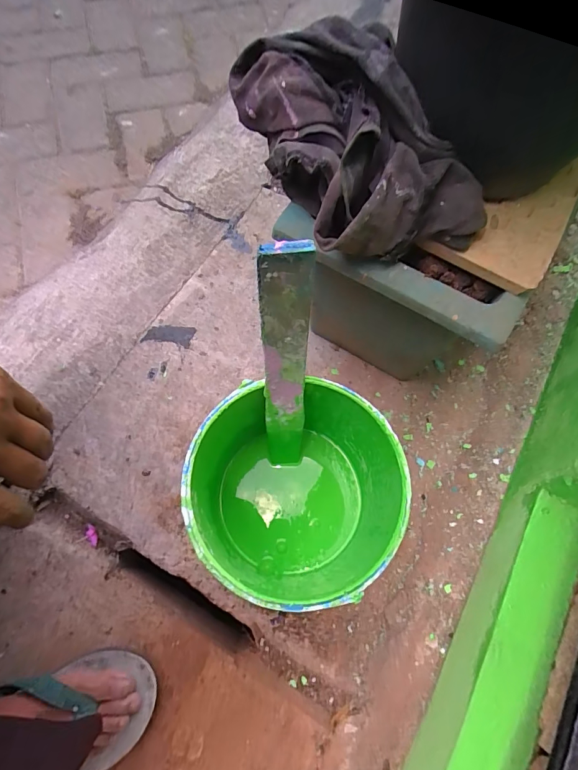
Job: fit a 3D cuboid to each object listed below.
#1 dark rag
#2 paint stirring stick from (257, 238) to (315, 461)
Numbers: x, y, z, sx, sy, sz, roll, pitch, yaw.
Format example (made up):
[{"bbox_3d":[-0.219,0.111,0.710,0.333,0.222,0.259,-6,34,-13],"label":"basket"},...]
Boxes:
[{"bbox_3d":[0.050,-0.204,0.324,0.129,0.095,0.219,-25,71,-11],"label":"dark rag"},{"bbox_3d":[-0.004,0.011,0.352,0.035,0.328,0.006,-6,59,-4],"label":"paint stirring stick"}]

